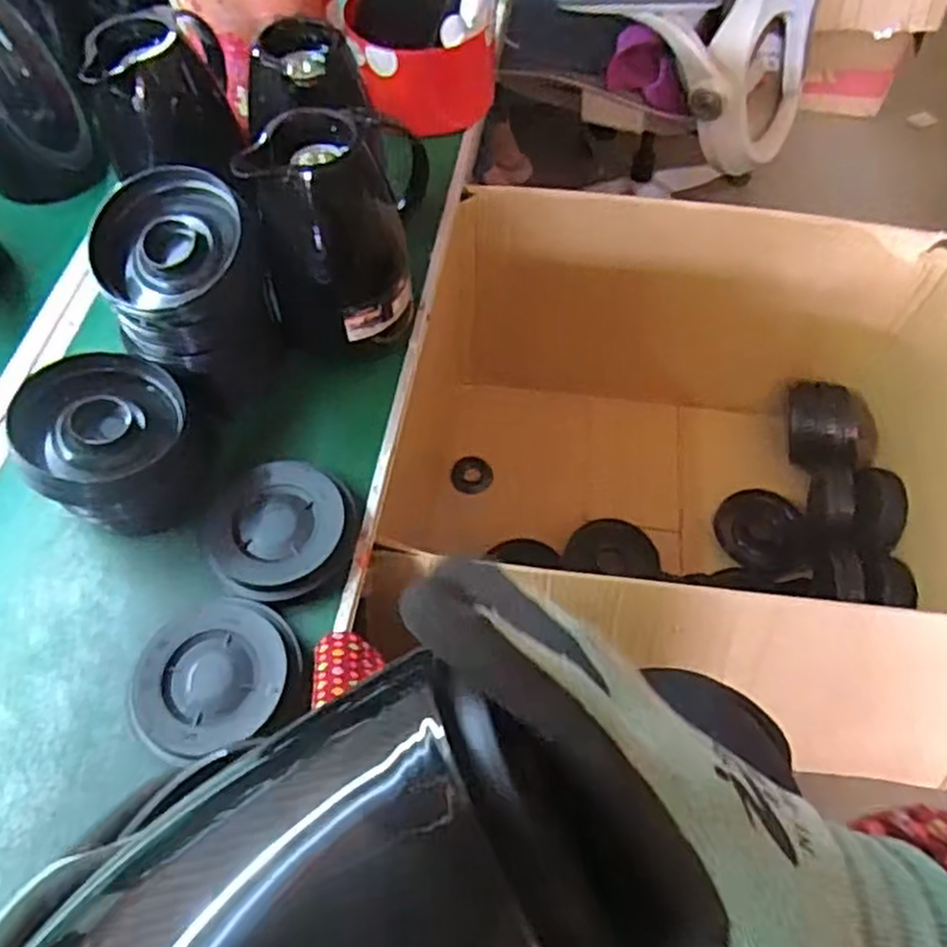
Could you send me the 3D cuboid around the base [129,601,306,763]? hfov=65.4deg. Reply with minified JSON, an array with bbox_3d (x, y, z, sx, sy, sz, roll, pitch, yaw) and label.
[{"bbox_3d":[-0.188,0.148,0.543,0.116,0.030,0.105,-20,62,-10],"label":"base"}]

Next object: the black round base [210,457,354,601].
[{"bbox_3d":[-0.154,0.047,0.596,0.109,0.029,0.115,-1,60,1],"label":"black round base"}]

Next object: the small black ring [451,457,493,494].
[{"bbox_3d":[-0.002,0.003,1.082,0.062,0.006,0.055,-2,89,-20],"label":"small black ring"}]

